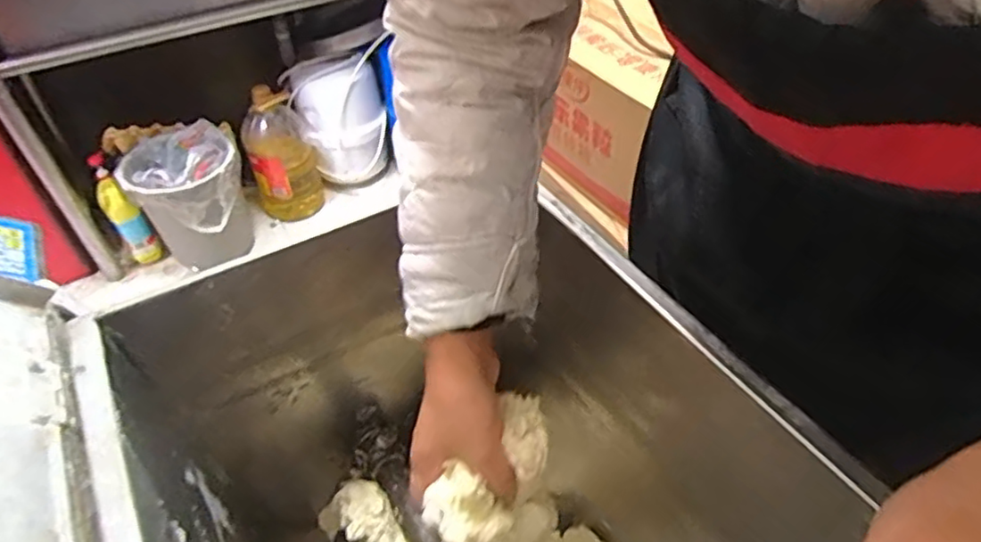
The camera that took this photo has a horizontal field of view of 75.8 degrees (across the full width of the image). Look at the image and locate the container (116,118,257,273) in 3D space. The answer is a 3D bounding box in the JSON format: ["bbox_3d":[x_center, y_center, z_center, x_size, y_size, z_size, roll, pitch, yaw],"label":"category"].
[{"bbox_3d":[-0.720,-0.171,1.549,0.260,0.309,0.303,-23,48,-20],"label":"container"}]

